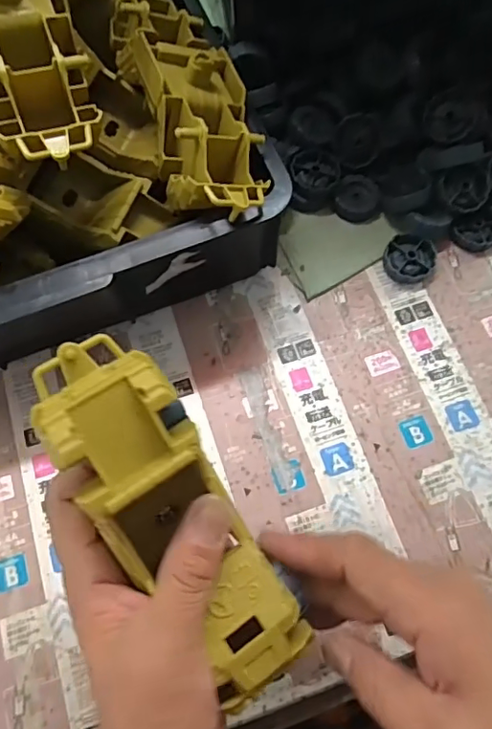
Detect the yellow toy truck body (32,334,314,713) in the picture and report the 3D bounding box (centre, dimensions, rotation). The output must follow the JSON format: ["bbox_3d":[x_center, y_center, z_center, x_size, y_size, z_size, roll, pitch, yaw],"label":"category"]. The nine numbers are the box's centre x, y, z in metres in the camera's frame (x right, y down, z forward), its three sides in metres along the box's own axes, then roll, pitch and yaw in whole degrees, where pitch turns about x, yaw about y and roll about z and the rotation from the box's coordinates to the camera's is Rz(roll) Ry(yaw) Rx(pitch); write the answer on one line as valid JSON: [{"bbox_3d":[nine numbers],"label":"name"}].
[{"bbox_3d":[-0.028,0.067,0.228,0.052,0.048,0.169,-33,103,-9],"label":"yellow toy truck body"}]

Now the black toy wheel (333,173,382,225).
[{"bbox_3d":[0.089,-0.134,0.432,0.036,0.015,0.036,-1,71,2],"label":"black toy wheel"}]

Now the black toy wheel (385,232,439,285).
[{"bbox_3d":[0.126,-0.081,0.411,0.038,0.015,0.037,-1,71,2],"label":"black toy wheel"}]

